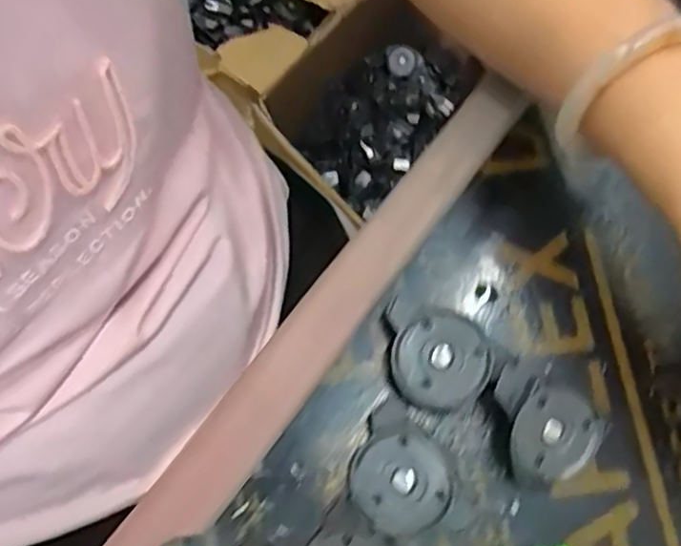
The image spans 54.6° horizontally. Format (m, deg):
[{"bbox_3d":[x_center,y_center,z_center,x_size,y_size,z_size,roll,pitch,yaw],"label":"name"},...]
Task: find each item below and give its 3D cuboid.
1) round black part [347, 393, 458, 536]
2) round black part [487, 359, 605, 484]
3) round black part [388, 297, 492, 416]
[{"bbox_3d":[0.024,0.084,0.277,0.047,0.008,0.042,41,98,17],"label":"round black part"},{"bbox_3d":[0.084,0.066,0.284,0.048,0.032,0.038,35,74,10],"label":"round black part"},{"bbox_3d":[0.043,0.036,0.290,0.046,0.010,0.045,8,93,9],"label":"round black part"}]

